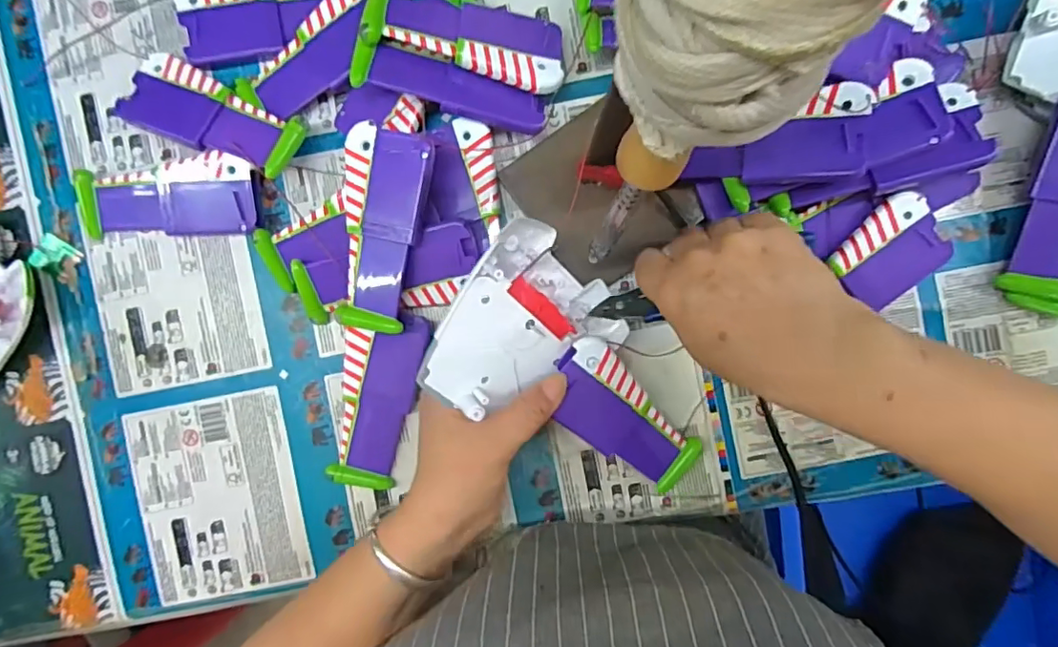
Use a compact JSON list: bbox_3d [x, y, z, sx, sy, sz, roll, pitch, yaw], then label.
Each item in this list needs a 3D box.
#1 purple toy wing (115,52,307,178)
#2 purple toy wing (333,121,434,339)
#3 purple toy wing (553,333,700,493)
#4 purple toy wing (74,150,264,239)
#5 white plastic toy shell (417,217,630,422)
[{"bbox_3d":[-0.202,-0.134,0.367,0.118,0.024,0.046,23,93,0],"label":"purple toy wing"},{"bbox_3d":[-0.092,-0.056,0.342,0.050,0.008,0.119,13,99,8],"label":"purple toy wing"},{"bbox_3d":[0.059,0.061,0.347,0.048,0.011,0.118,-42,114,3],"label":"purple toy wing"},{"bbox_3d":[-0.237,-0.083,0.371,0.124,0.019,0.049,-1,92,1],"label":"purple toy wing"},{"bbox_3d":[-0.006,0.006,0.327,0.096,0.036,0.106,42,81,-28],"label":"white plastic toy shell"}]

